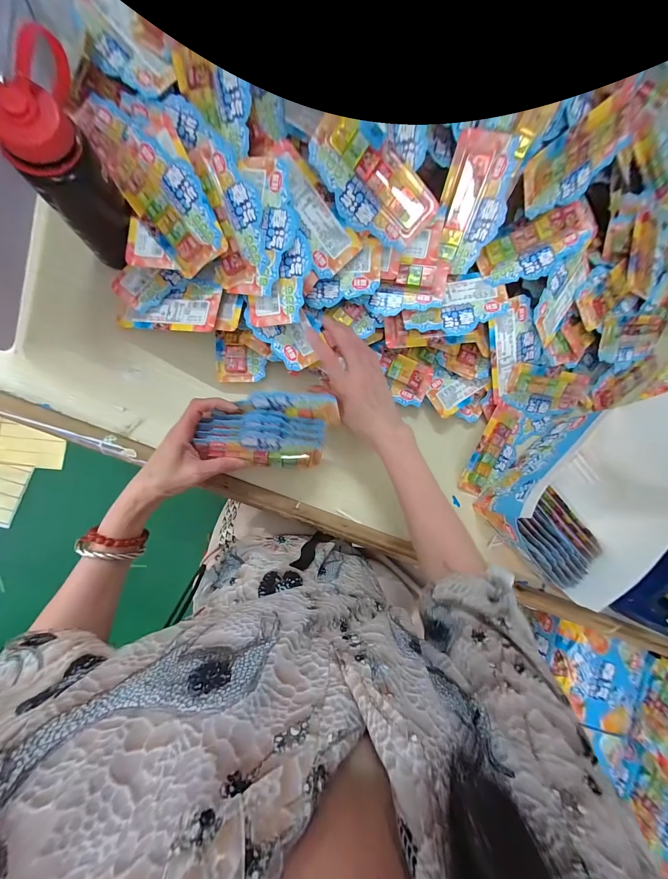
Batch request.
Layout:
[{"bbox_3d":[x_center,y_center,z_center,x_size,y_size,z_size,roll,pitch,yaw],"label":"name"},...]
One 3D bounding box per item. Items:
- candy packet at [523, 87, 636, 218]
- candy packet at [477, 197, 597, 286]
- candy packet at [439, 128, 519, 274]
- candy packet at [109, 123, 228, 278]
[{"bbox_3d":[0.301,-0.340,0.366,0.148,0.015,0.073,-37,131,4],"label":"candy packet"},{"bbox_3d":[0.273,-0.257,0.404,0.152,0.020,0.068,-23,92,4],"label":"candy packet"},{"bbox_3d":[0.166,-0.271,0.358,0.071,0.134,0.008,-2,48,5],"label":"candy packet"},{"bbox_3d":[-0.183,-0.266,0.334,0.077,0.021,0.153,-34,97,11],"label":"candy packet"}]

